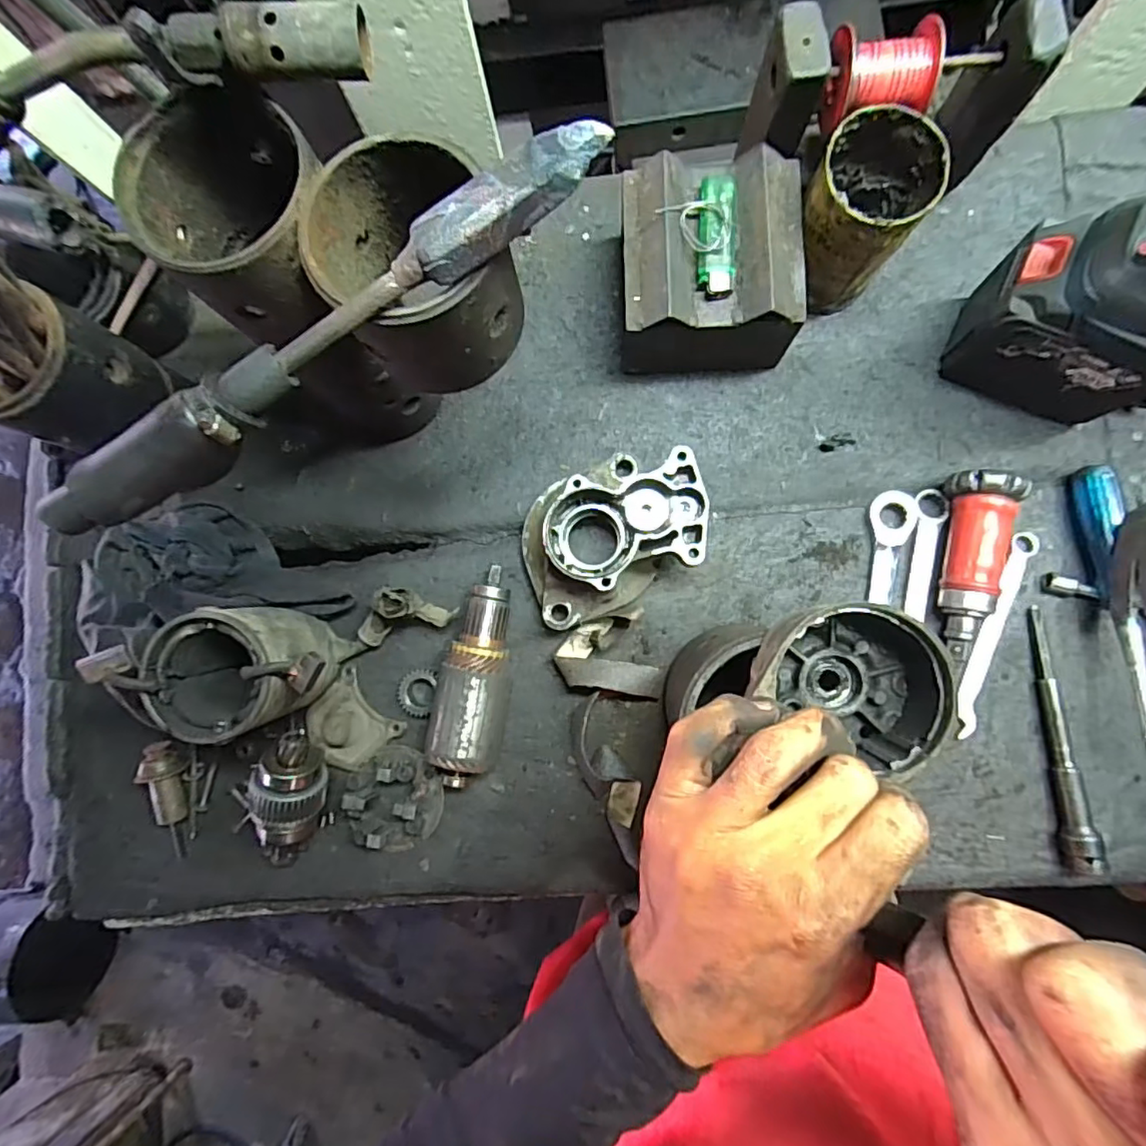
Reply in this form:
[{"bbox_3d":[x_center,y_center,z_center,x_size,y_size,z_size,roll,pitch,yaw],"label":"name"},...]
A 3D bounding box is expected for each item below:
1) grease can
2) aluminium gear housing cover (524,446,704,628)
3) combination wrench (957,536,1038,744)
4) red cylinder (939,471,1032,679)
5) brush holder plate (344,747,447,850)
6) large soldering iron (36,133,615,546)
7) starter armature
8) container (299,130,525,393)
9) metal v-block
[{"bbox_3d":[0.194,-0.242,0.419,0.069,0.115,0.077,32,89,7],"label":"grease can"},{"bbox_3d":[0.029,-0.029,0.442,0.134,0.061,0.106,-19,84,3],"label":"aluminium gear housing cover"},{"bbox_3d":[0.307,0.044,0.438,0.019,0.008,0.156,20,88,6],"label":"combination wrench"},{"bbox_3d":[0.280,-0.003,0.427,0.042,0.044,0.134,13,87,6],"label":"red cylinder"},{"bbox_3d":[-0.139,0.176,0.459,0.071,0.030,0.066,0,86,5],"label":"brush holder plate"},{"bbox_3d":[-0.104,-0.096,0.249,0.273,0.033,0.026,-34,83,1],"label":"large soldering iron"},{"bbox_3d":[-0.073,0.078,0.450,0.051,0.050,0.156,6,86,5],"label":"starter armature"},{"bbox_3d":[-0.074,-0.145,0.289,0.079,0.078,0.085,0,84,4],"label":"container"},{"bbox_3d":[0.098,-0.216,0.435,0.121,0.092,0.120,0,86,5],"label":"metal v-block"}]

